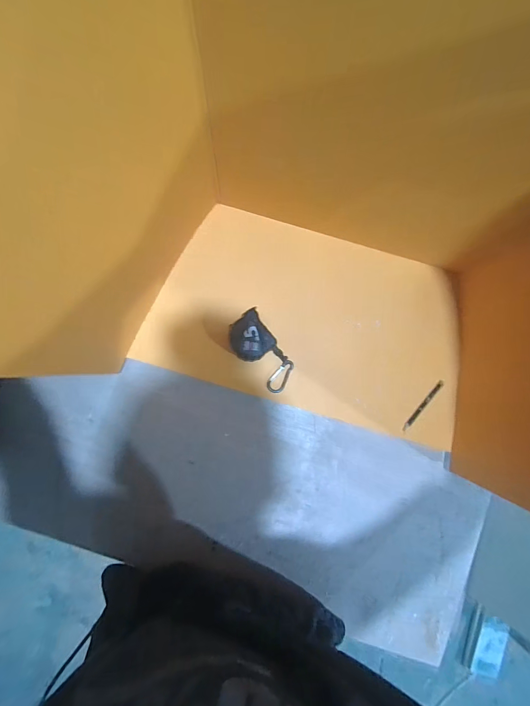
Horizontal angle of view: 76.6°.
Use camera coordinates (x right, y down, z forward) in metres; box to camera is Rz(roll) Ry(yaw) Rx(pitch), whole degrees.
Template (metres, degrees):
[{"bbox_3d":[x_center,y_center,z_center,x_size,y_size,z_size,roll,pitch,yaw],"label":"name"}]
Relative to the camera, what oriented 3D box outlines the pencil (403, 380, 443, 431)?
[{"bbox_3d":[0.267,0.089,0.570,0.009,0.007,0.105,39,85,-1],"label":"pencil"}]

